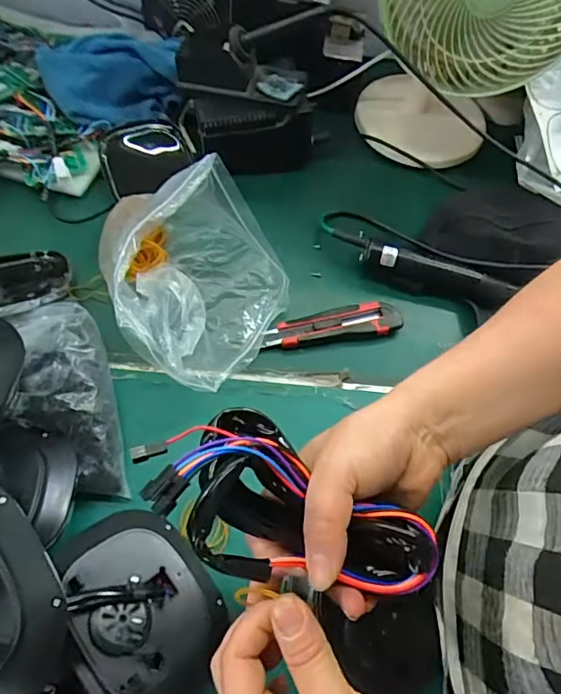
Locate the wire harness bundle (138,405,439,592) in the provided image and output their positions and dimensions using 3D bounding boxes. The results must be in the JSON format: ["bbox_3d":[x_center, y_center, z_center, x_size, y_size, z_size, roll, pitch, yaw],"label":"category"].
[{"bbox_3d":[0.008,0.083,0.260,0.152,0.044,0.069,25,58,-10],"label":"wire harness bundle"}]

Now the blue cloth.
[{"bbox_3d":[-0.208,-0.362,0.675,0.188,0.067,0.127,-31,63,-20],"label":"blue cloth"}]

